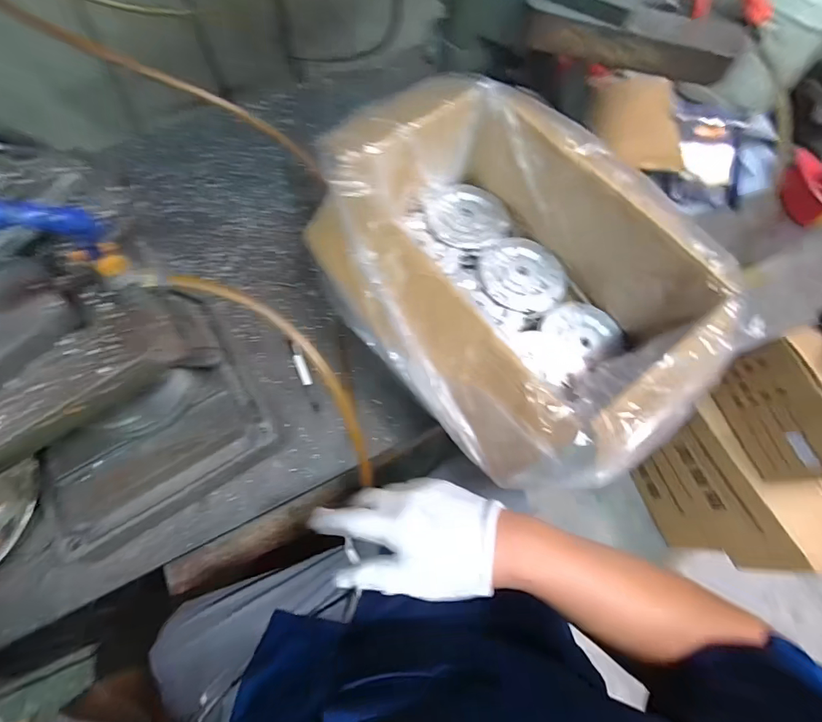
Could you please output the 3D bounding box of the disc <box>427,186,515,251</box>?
[{"bbox_3d":[0.088,-0.244,0.713,0.123,0.015,0.141,-33,73,-12],"label":"disc"}]

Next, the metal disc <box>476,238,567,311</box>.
[{"bbox_3d":[0.176,-0.141,0.685,0.128,0.024,0.141,-14,70,-6],"label":"metal disc"}]

